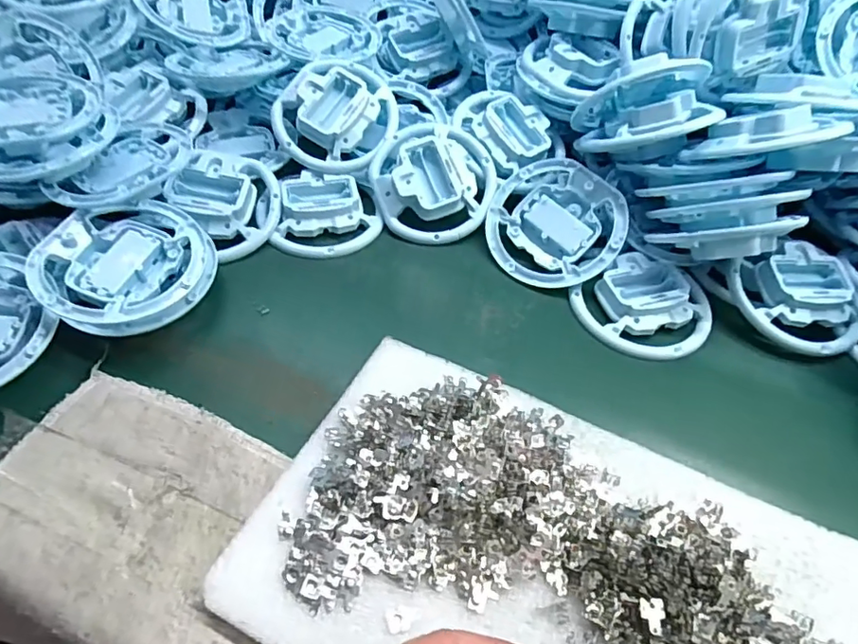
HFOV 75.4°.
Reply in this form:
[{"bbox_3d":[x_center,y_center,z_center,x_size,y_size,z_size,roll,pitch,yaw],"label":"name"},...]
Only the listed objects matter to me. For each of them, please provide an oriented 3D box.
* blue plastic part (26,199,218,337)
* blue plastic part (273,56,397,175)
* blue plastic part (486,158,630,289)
[{"bbox_3d":[-0.202,-0.039,0.370,0.100,0.023,0.103,2,53,-2],"label":"blue plastic part"},{"bbox_3d":[-0.079,-0.174,0.470,0.100,0.036,0.098,-9,83,-12],"label":"blue plastic part"},{"bbox_3d":[0.097,-0.076,0.439,0.100,0.027,0.107,-35,67,-1],"label":"blue plastic part"}]

